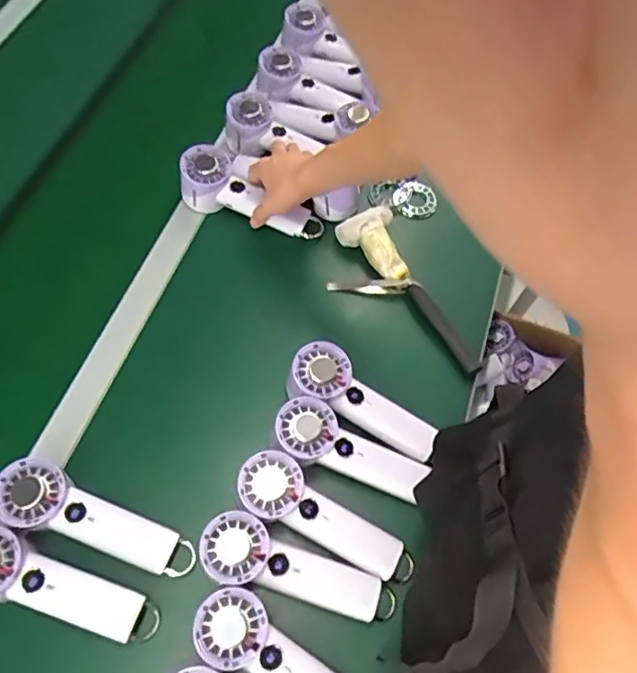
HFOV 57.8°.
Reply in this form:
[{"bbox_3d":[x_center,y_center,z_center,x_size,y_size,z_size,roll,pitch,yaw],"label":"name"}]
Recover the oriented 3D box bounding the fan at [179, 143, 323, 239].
[{"bbox_3d":[-0.092,-0.187,0.790,0.200,0.062,0.075,26,64,-6],"label":"fan"}]

